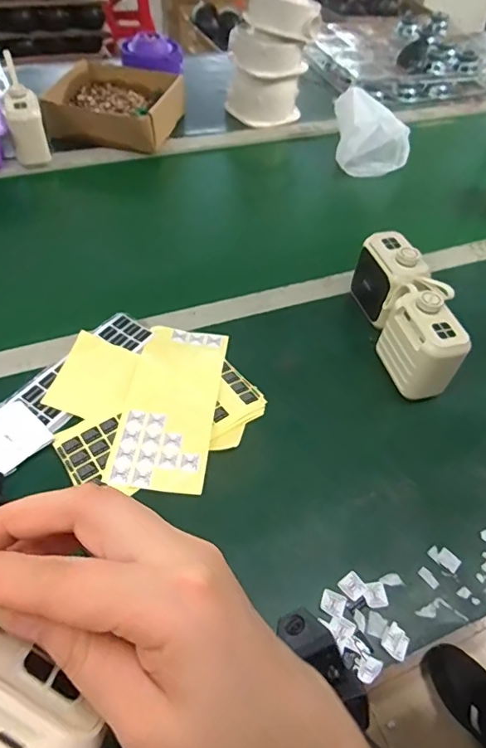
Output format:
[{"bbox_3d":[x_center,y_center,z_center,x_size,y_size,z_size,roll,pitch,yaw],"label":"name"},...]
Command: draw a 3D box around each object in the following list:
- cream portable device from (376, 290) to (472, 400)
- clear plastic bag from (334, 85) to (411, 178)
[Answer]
[{"bbox_3d":[0.195,-0.028,0.523,0.055,0.102,0.088,-10,54,-12],"label":"cream portable device"},{"bbox_3d":[0.238,-0.443,0.869,0.121,0.102,0.146,3,50,-5],"label":"clear plastic bag"}]

